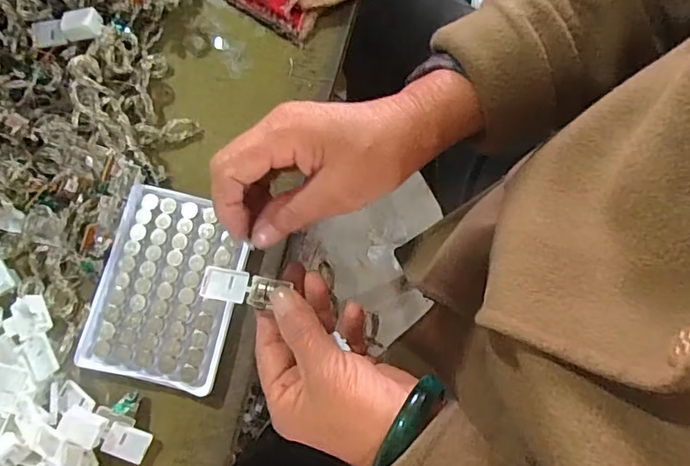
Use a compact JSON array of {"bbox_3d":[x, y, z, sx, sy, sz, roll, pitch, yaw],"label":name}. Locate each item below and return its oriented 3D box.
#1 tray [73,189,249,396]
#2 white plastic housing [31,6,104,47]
[{"bbox_3d":[-0.121,0.036,0.348,0.093,0.009,0.126,13,78,3],"label":"tray"},{"bbox_3d":[-0.201,-0.148,0.368,0.050,0.013,0.021,-7,77,13],"label":"white plastic housing"}]

